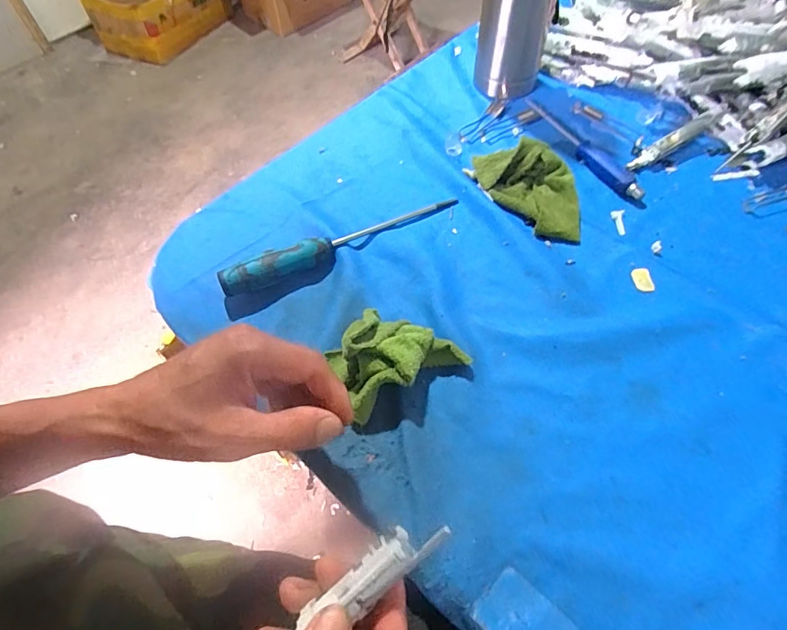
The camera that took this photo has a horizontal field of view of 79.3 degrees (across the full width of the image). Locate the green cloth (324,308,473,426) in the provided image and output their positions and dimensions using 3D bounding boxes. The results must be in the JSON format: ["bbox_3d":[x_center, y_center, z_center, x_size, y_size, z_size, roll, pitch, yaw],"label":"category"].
[{"bbox_3d":[-0.003,0.031,0.382,0.099,0.048,0.078,-31,62,-17],"label":"green cloth"}]

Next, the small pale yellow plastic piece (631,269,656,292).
[{"bbox_3d":[0.233,-0.033,0.444,0.018,0.004,0.027,-4,60,-2],"label":"small pale yellow plastic piece"}]

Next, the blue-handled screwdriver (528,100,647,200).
[{"bbox_3d":[0.210,-0.196,0.538,0.024,0.015,0.196,-24,60,-13],"label":"blue-handled screwdriver"}]

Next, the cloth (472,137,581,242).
[{"bbox_3d":[0.148,-0.137,0.490,0.080,0.035,0.137,-37,64,-20],"label":"cloth"}]

